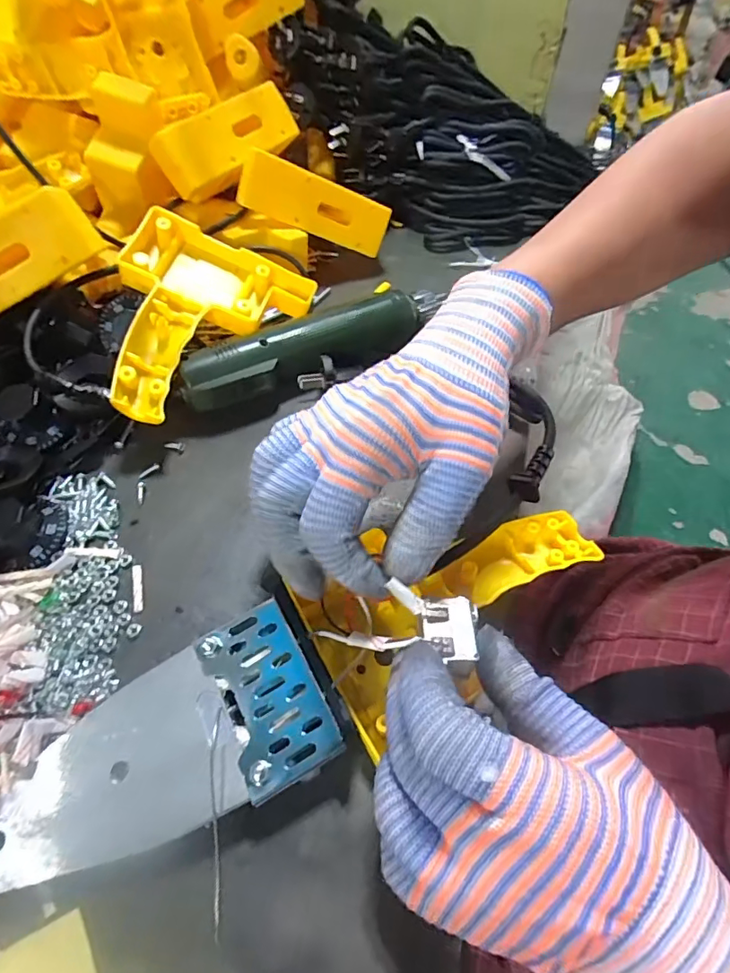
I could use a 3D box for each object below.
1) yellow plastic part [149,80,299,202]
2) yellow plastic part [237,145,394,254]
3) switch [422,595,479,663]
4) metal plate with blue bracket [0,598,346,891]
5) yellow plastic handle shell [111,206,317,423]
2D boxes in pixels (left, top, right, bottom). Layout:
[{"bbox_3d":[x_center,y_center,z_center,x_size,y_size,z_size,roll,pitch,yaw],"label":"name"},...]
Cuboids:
[{"bbox_3d":[-0.110,-0.281,0.404,0.030,0.045,0.125,9,47,50],"label":"yellow plastic part"},{"bbox_3d":[-0.041,-0.237,0.421,0.125,0.043,0.009,10,22,-25],"label":"yellow plastic part"},{"bbox_3d":[0.036,0.059,0.209,0.023,0.006,0.027,-1,54,-2],"label":"switch"},{"bbox_3d":[-0.093,0.117,0.219,0.147,0.025,0.076,-22,58,-16],"label":"metal plate with blue bracket"},{"bbox_3d":[-0.134,-0.127,0.354,0.126,0.044,0.168,36,61,4],"label":"yellow plastic handle shell"}]

